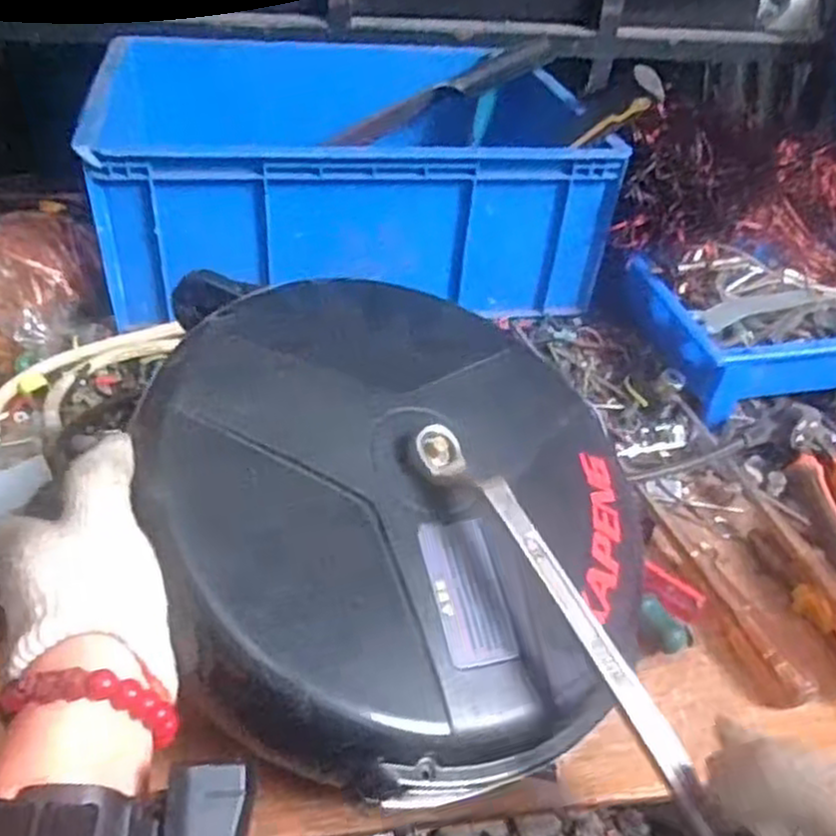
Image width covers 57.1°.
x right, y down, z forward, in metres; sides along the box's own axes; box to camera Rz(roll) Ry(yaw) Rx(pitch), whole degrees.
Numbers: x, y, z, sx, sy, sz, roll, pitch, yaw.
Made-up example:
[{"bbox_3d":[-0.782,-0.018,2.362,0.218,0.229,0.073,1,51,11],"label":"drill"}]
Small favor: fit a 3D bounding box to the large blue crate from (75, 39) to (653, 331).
[{"bbox_3d":[-0.069,-0.274,0.821,0.467,0.163,0.351,-3,39,-10],"label":"large blue crate"}]

